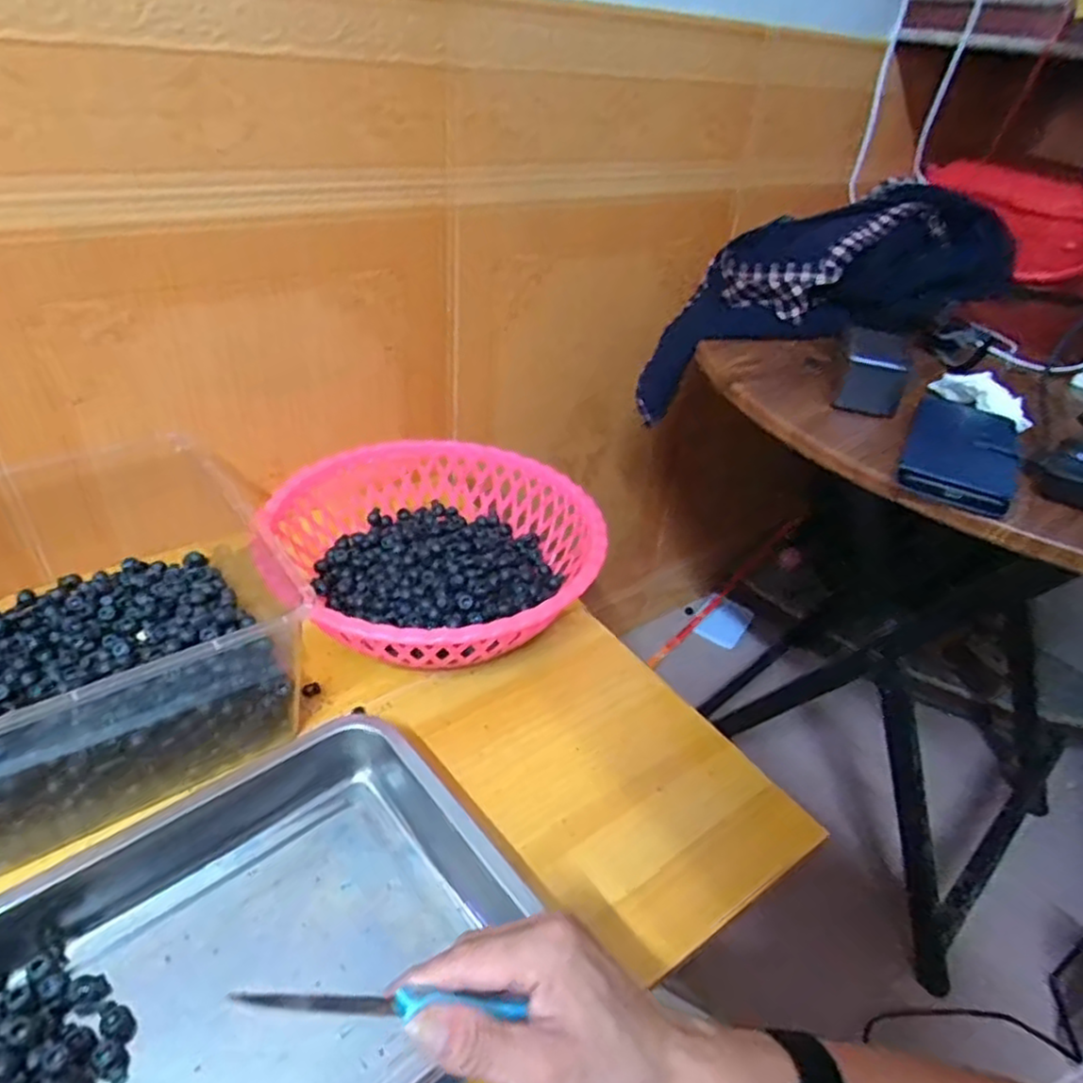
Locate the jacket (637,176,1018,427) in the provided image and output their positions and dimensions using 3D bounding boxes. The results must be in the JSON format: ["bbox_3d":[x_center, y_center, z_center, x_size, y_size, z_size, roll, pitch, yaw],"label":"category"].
[{"bbox_3d":[0.296,-0.282,0.789,0.421,0.166,0.143,-18,39,-2],"label":"jacket"}]

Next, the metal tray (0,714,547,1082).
[{"bbox_3d":[-0.182,0.247,0.411,0.313,0.053,0.260,-24,46,-34],"label":"metal tray"}]

